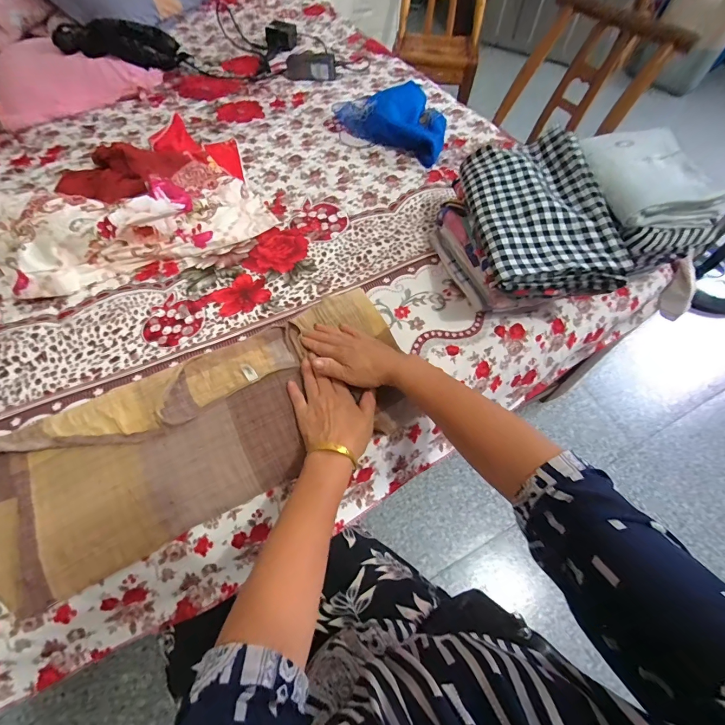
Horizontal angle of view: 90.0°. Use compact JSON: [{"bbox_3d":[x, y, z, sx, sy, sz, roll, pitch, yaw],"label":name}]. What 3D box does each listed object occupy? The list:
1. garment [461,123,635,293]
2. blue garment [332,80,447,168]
[{"bbox_3d":[0.247,-0.226,0.522,0.166,0.059,0.279,-2,60,-3],"label":"garment"},{"bbox_3d":[0.076,-0.537,0.809,0.222,0.041,0.303,-17,62,-11],"label":"blue garment"}]

